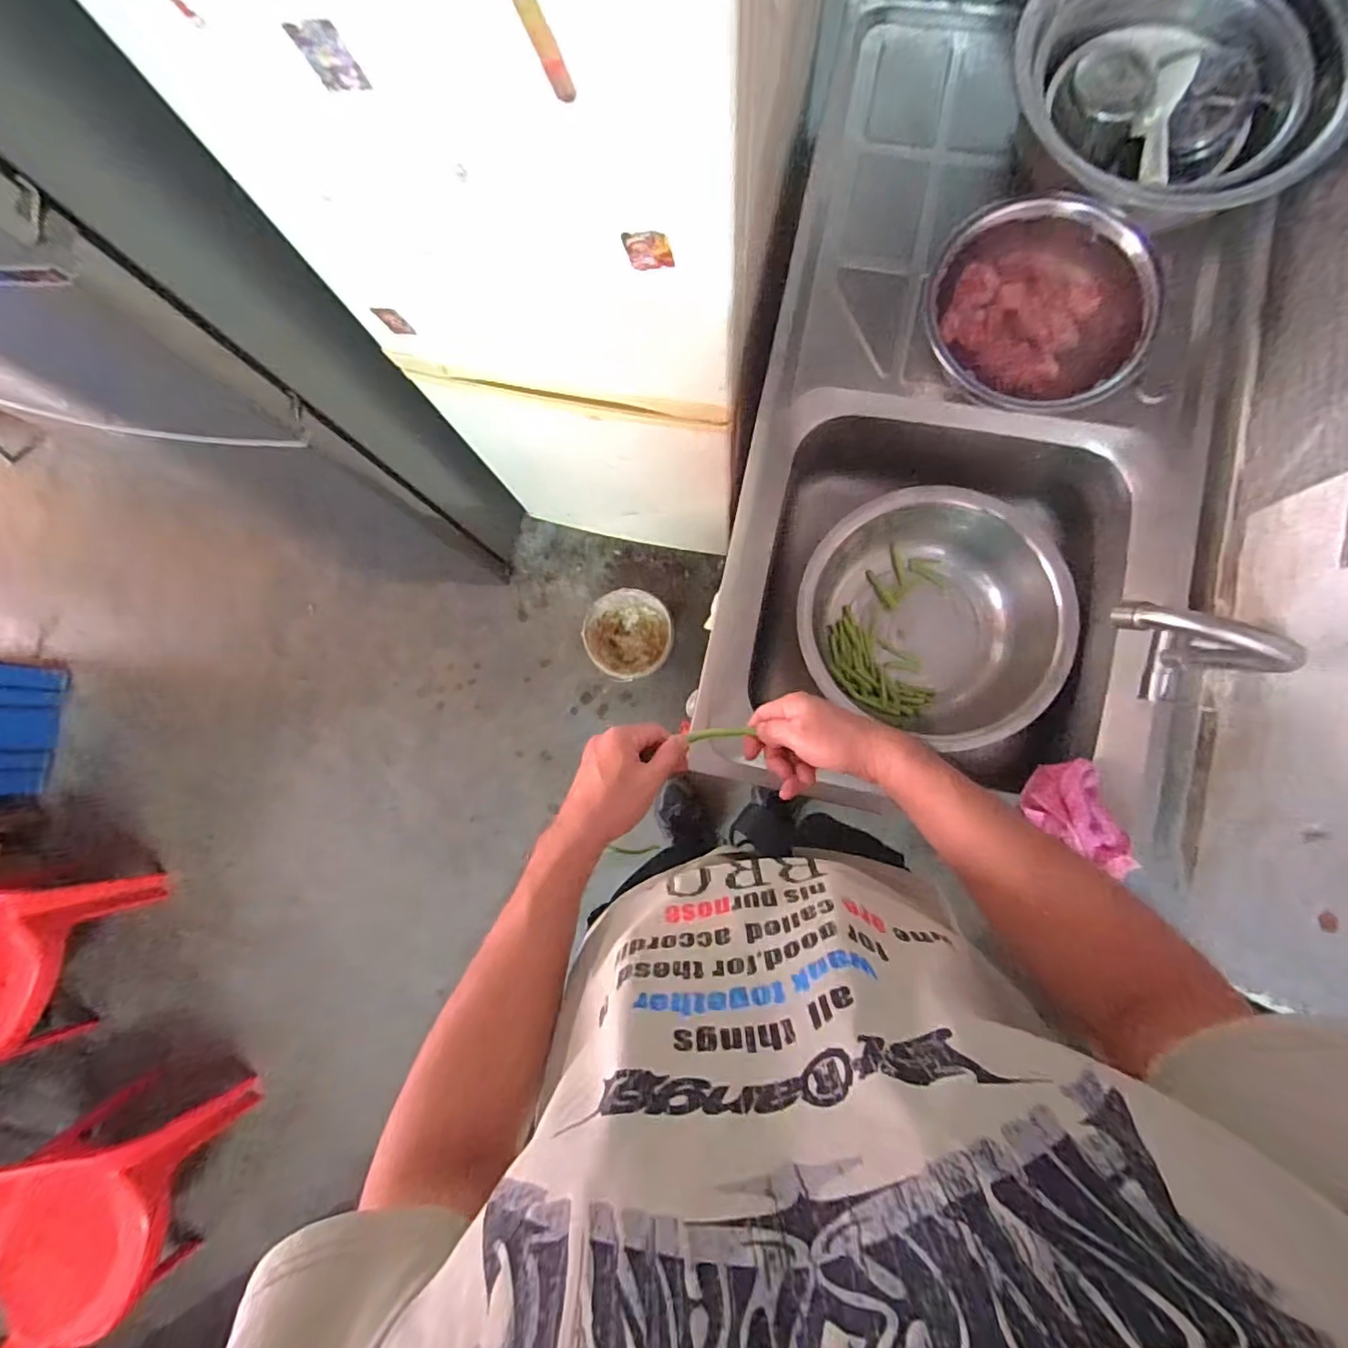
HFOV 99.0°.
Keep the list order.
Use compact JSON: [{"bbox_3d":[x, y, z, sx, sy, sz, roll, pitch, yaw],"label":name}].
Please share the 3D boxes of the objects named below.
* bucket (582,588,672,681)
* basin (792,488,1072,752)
[{"bbox_3d":[-0.104,-0.090,1.416,0.198,0.140,0.207,0,85,5],"label":"bucket"},{"bbox_3d":[0.350,-0.087,0.809,0.330,0.150,0.318,0,85,5],"label":"basin"}]

